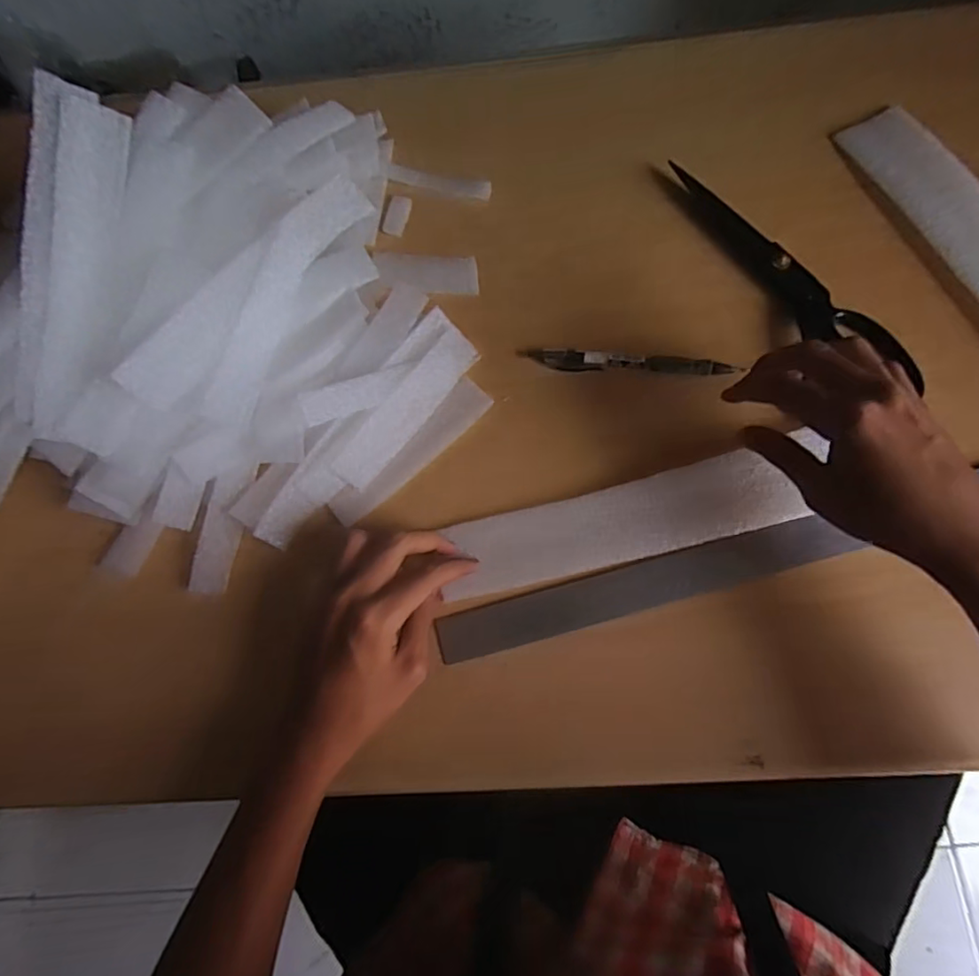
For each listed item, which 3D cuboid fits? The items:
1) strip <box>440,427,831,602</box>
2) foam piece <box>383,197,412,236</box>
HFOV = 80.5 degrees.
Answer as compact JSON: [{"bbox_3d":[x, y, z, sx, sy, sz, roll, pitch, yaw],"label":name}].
[{"bbox_3d":[0.093,0.022,0.379,0.243,0.011,0.052,-16,82,4],"label":"strip"},{"bbox_3d":[-0.074,-0.219,0.464,0.019,0.004,0.035,12,77,7],"label":"foam piece"}]

